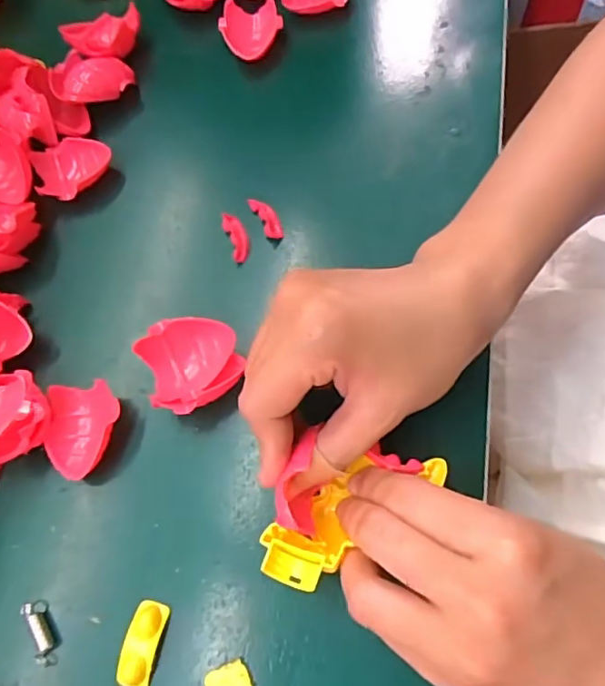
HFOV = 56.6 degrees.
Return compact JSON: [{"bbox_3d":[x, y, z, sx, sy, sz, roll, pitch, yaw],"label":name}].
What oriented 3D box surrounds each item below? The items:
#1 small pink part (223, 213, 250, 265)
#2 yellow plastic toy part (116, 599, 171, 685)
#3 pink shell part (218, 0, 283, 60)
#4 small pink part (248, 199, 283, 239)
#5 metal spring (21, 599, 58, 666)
[{"bbox_3d":[-0.036,-0.059,0.309,0.011,0.007,0.028,-20,67,-1],"label":"small pink part"},{"bbox_3d":[-0.068,0.127,0.236,0.014,0.007,0.033,10,70,12],"label":"yellow plastic toy part"},{"bbox_3d":[-0.033,-0.200,0.356,0.037,0.014,0.035,7,69,11],"label":"pink shell part"},{"bbox_3d":[-0.020,-0.070,0.308,0.010,0.005,0.028,-27,67,-3],"label":"small pink part"},{"bbox_3d":[-0.113,0.125,0.243,0.008,0.008,0.028,-25,67,-2],"label":"metal spring"}]

